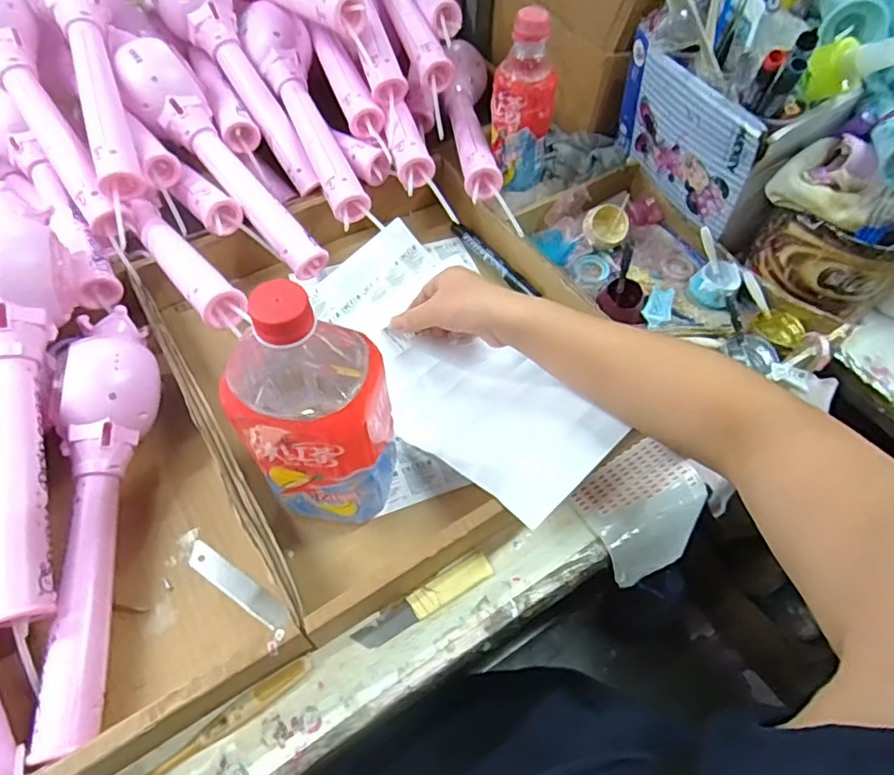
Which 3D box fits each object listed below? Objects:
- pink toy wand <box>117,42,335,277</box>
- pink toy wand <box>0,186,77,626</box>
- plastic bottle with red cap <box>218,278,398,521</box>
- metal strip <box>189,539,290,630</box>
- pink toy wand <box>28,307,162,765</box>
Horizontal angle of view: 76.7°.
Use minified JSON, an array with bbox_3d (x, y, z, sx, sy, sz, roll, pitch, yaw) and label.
[{"bbox_3d":[-0.212,-0.213,0.545,0.062,0.049,0.268,-40,89,-24],"label":"pink toy wand"},{"bbox_3d":[-0.300,0.000,0.393,0.061,0.069,0.312,-11,75,-10],"label":"pink toy wand"},{"bbox_3d":[-0.085,0.019,0.368,0.094,0.215,0.080,-3,58,-6],"label":"plastic bottle with red cap"},{"bbox_3d":[-0.153,0.144,0.413,0.093,0.007,0.018,31,61,15],"label":"metal strip"},{"bbox_3d":[-0.247,0.074,0.391,0.057,0.055,0.310,-4,58,-7],"label":"pink toy wand"}]

